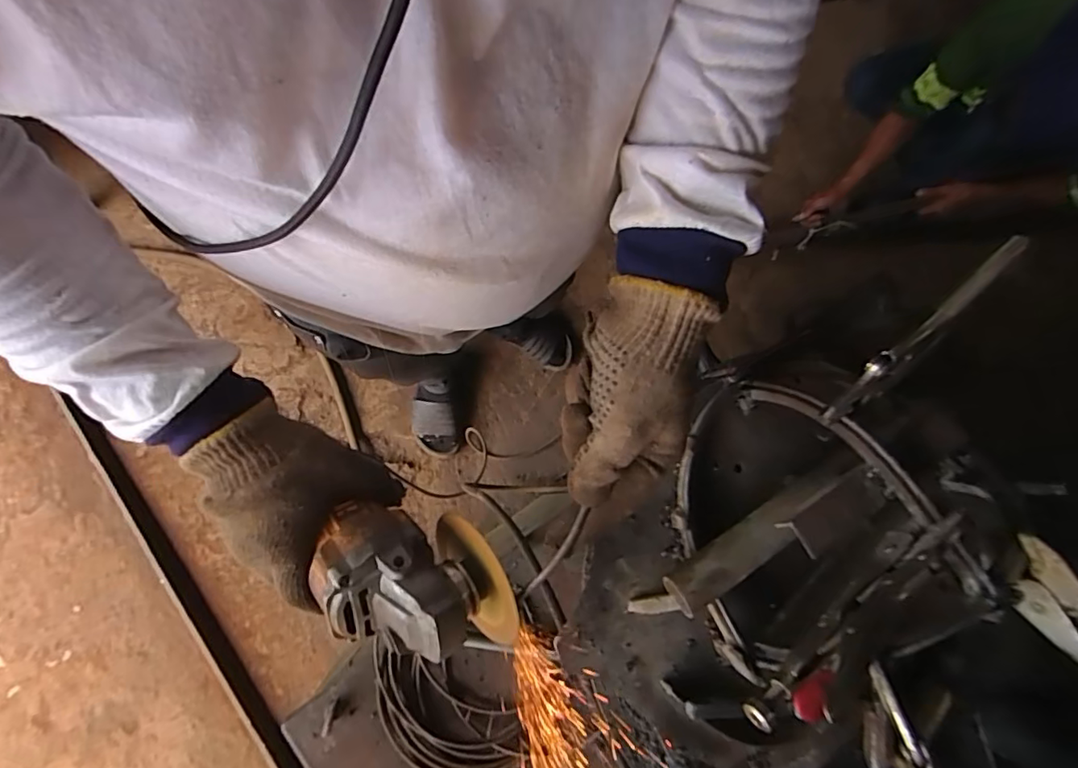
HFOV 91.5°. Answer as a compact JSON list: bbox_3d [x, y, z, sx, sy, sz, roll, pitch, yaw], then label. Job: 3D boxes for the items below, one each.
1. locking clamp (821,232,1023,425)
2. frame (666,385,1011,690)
[{"bbox_3d":[0.259,-0.034,0.350,0.025,0.023,0.168,45,97,7],"label":"locking clamp"},{"bbox_3d":[0.173,0.100,0.380,0.144,0.129,0.184,-28,85,-12],"label":"frame"}]

